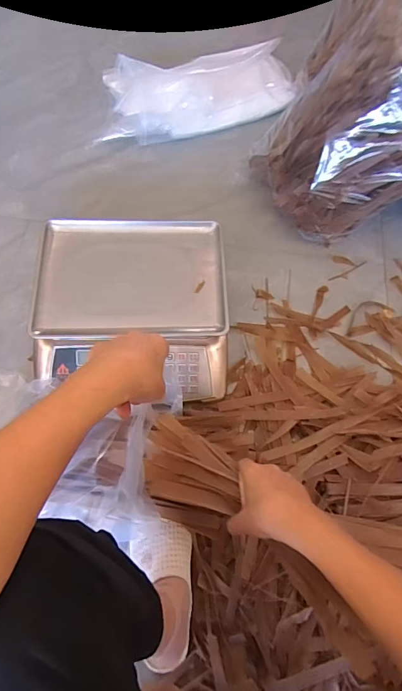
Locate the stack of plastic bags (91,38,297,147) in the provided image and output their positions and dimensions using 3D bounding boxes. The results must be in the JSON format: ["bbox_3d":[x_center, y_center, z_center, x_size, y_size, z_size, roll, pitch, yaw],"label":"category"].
[{"bbox_3d":[0.002,-0.641,0.982,0.512,0.082,0.223,-20,70,-11],"label":"stack of plastic bags"}]

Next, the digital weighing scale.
[{"bbox_3d":[-0.121,-0.070,0.723,0.323,0.112,0.315,0,67,-3],"label":"digital weighing scale"}]

